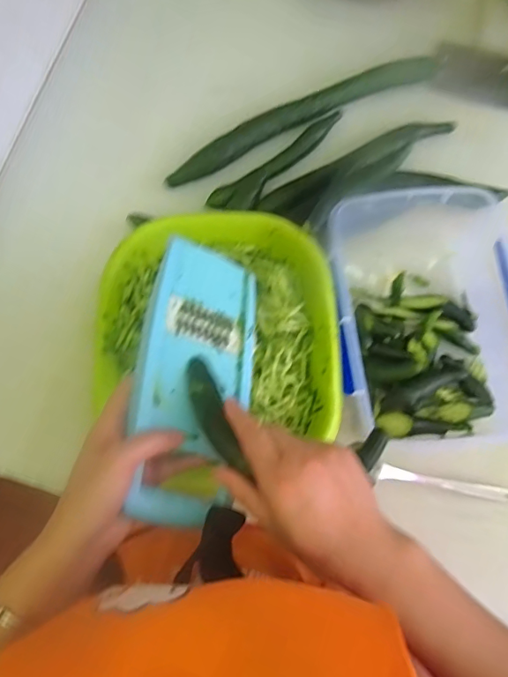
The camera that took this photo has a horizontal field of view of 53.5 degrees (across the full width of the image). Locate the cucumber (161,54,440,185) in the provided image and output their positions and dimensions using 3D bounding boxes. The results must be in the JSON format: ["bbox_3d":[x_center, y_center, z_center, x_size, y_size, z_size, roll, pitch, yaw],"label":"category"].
[{"bbox_3d":[0.074,-0.330,0.740,0.435,0.034,0.043,-26,78,-7],"label":"cucumber"}]

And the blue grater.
[{"bbox_3d":[-0.050,0.030,0.463,0.112,0.014,0.265,22,59,-31],"label":"blue grater"}]

